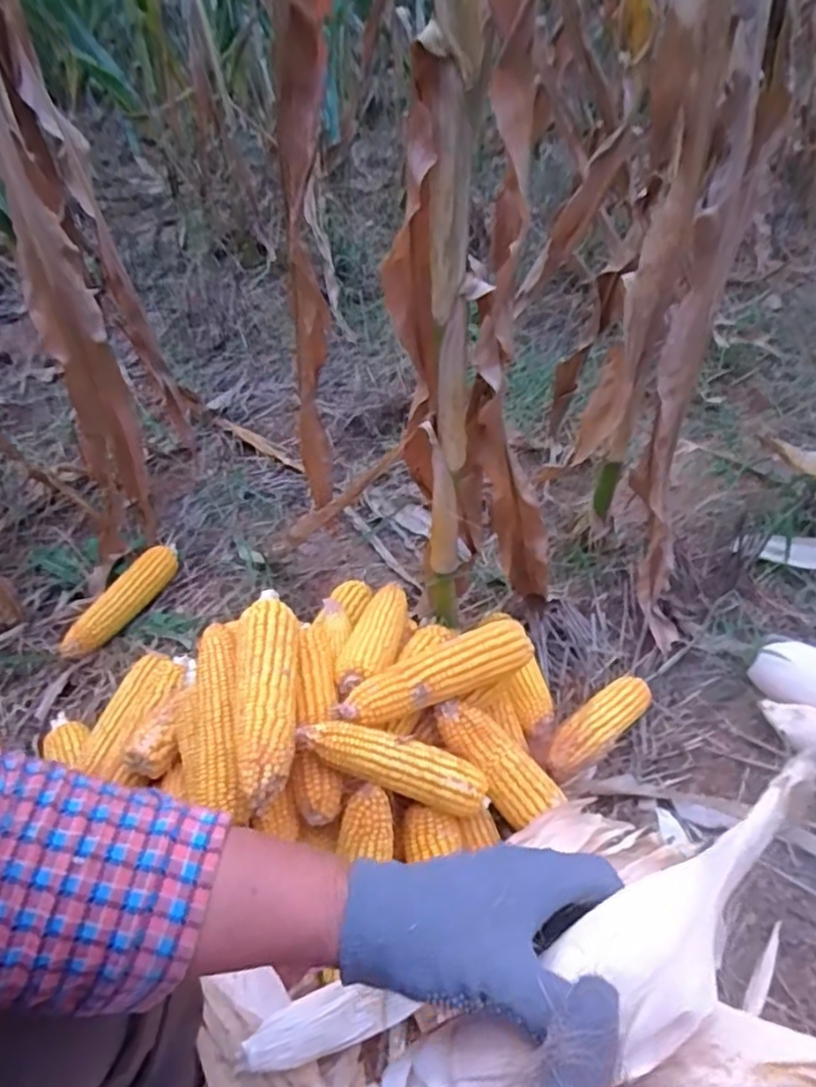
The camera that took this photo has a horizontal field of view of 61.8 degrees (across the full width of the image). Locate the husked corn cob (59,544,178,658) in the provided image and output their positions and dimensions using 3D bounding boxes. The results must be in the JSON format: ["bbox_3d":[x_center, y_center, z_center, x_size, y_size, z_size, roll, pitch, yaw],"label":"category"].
[{"bbox_3d":[-0.423,0.088,1.028,0.062,0.047,0.227,23,48,20],"label":"husked corn cob"}]

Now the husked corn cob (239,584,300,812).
[{"bbox_3d":[-0.138,0.143,0.672,0.058,0.046,0.228,-4,44,-6],"label":"husked corn cob"}]

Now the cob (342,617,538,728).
[{"bbox_3d":[0.033,0.141,0.733,0.234,0.057,0.053,-21,49,-22],"label":"cob"}]

